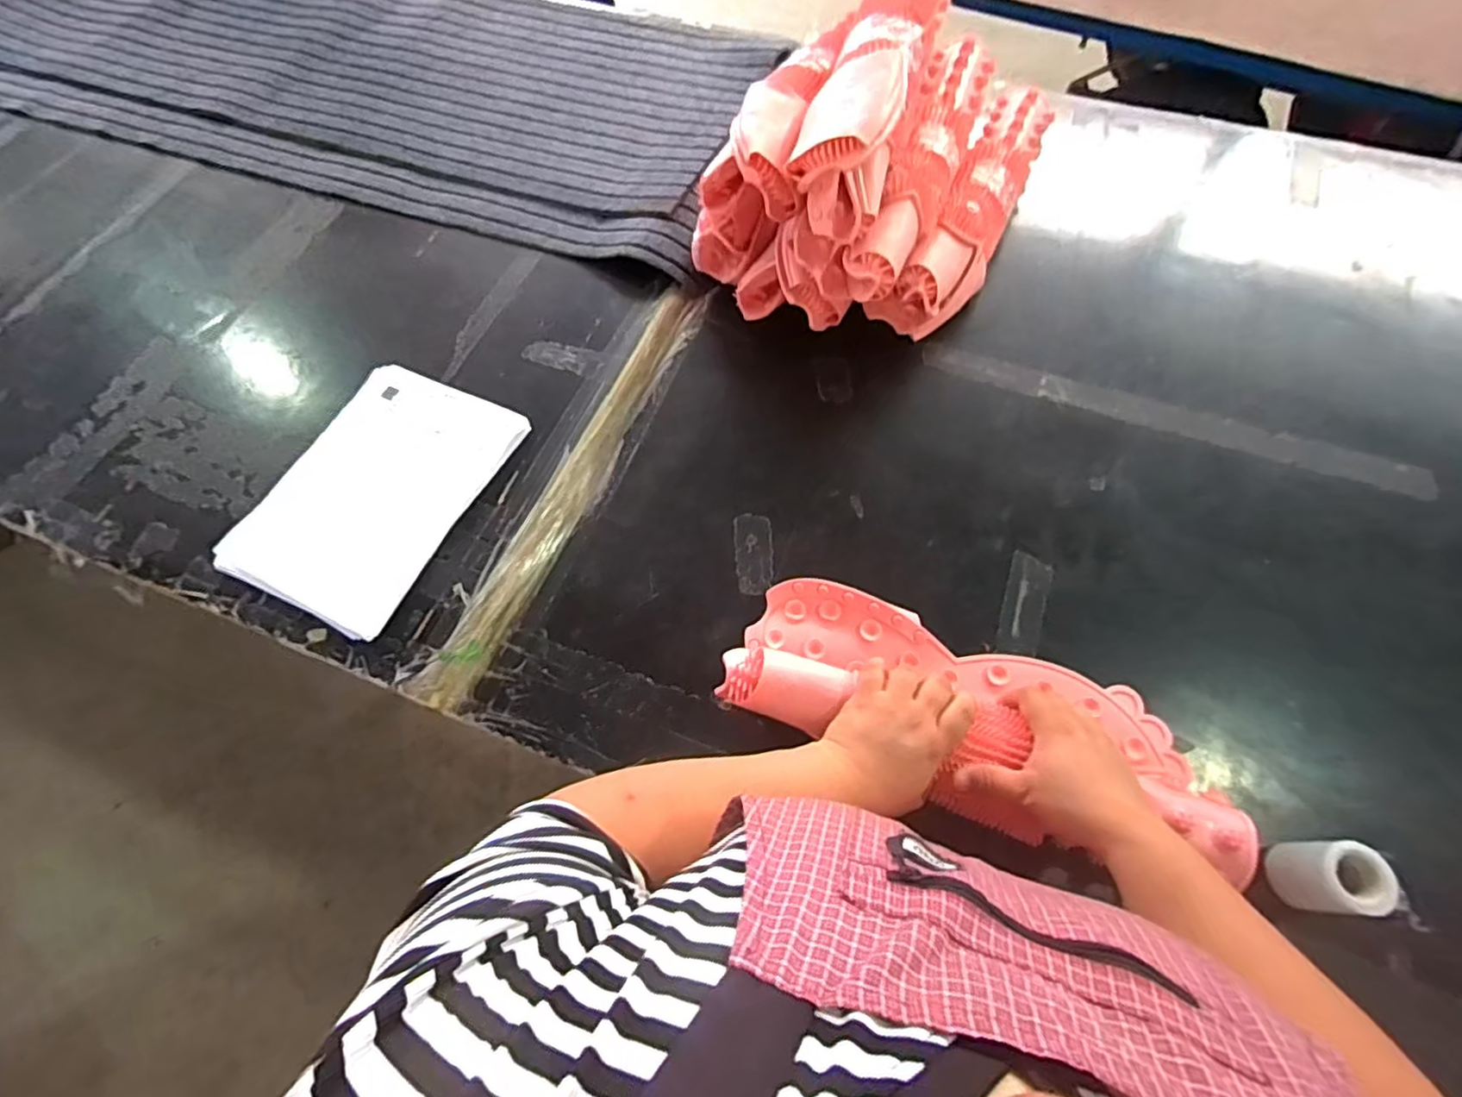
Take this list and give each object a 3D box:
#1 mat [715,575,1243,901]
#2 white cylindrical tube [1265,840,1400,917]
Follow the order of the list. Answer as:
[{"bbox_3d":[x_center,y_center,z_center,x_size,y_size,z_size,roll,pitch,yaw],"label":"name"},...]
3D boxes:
[{"bbox_3d":[0.208,0.145,0.571,0.416,0.083,0.171,18,65,7],"label":"mat"},{"bbox_3d":[0.471,0.256,0.507,0.047,0.065,0.049,-1,63,1],"label":"white cylindrical tube"}]

